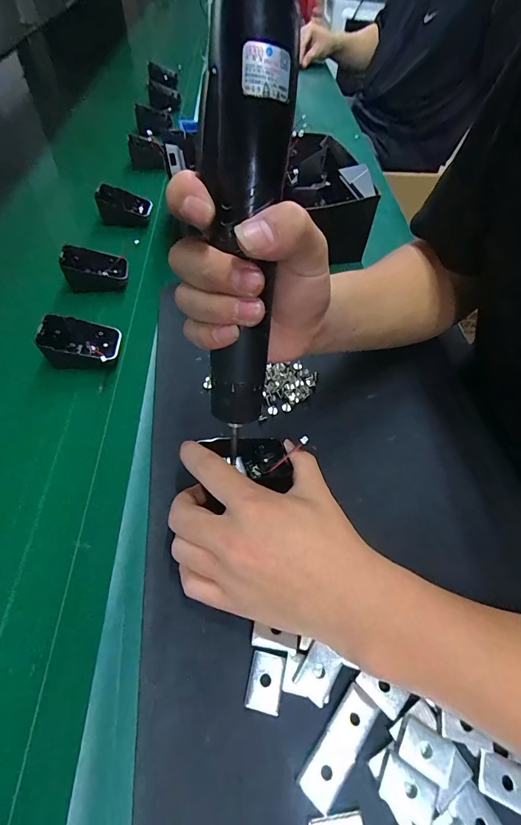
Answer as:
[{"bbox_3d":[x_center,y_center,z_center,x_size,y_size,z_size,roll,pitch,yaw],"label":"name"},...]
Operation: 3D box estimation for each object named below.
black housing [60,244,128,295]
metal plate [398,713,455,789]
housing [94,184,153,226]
[{"bbox_3d":[-0.188,-0.165,0.419,0.063,0.046,0.033,-6,56,-9],"label":"black housing"},{"bbox_3d":[0.090,0.183,0.199,0.026,0.005,0.021,27,58,17],"label":"metal plate"},{"bbox_3d":[-0.184,-0.280,0.499,0.068,0.043,0.038,-3,56,-8],"label":"housing"}]

